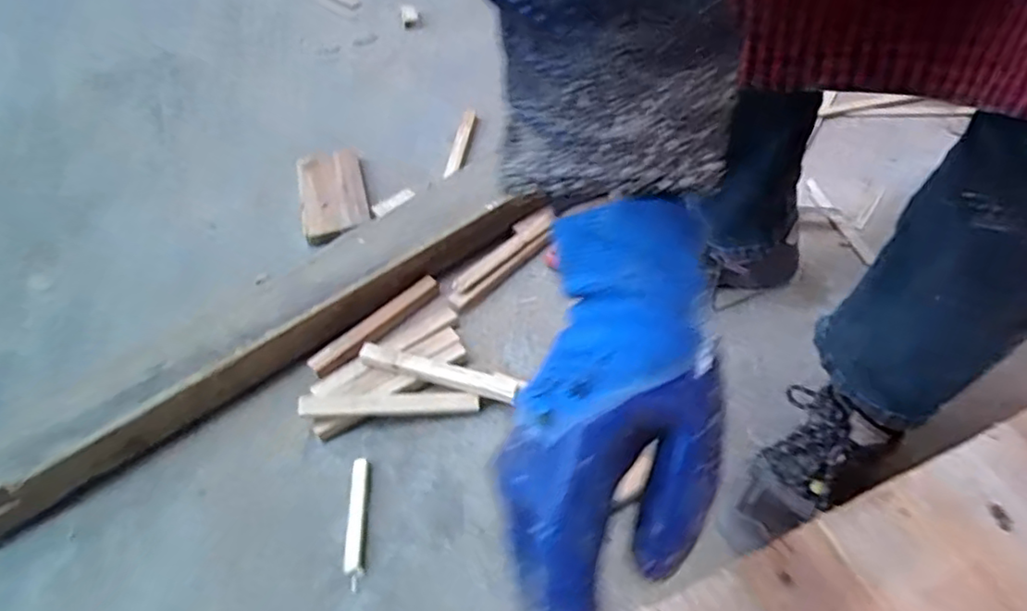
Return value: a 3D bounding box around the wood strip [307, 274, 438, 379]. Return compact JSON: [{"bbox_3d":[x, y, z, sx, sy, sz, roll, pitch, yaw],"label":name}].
[{"bbox_3d":[-0.157,0.022,0.729,0.025,0.015,0.177,33,59,30],"label":"wood strip"}]

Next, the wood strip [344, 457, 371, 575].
[{"bbox_3d":[-0.149,0.198,0.597,0.018,0.008,0.110,-6,47,0],"label":"wood strip"}]

